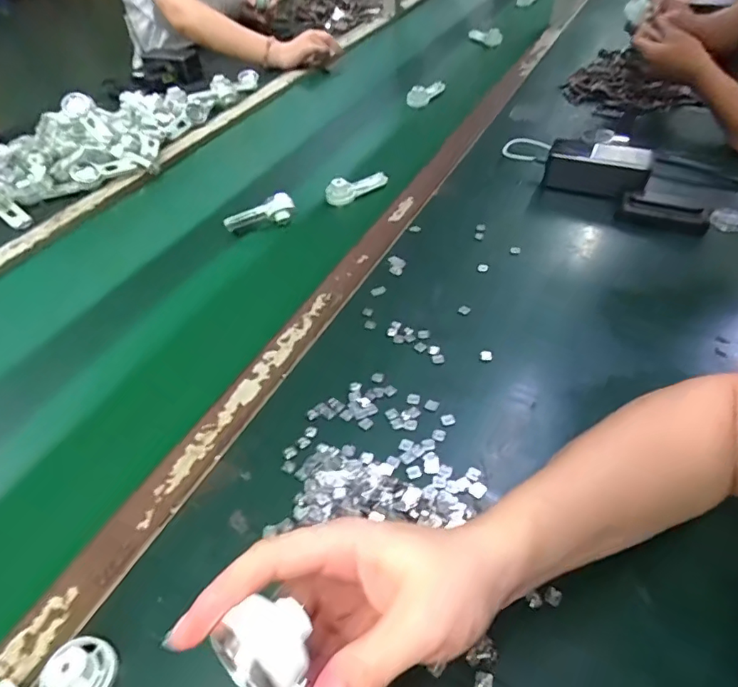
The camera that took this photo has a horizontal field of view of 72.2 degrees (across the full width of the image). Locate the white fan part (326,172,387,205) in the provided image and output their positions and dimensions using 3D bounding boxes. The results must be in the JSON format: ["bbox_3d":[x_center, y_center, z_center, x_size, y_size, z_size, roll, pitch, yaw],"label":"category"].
[{"bbox_3d":[-0.018,-0.230,0.729,0.099,0.031,0.024,-34,53,-25],"label":"white fan part"}]

